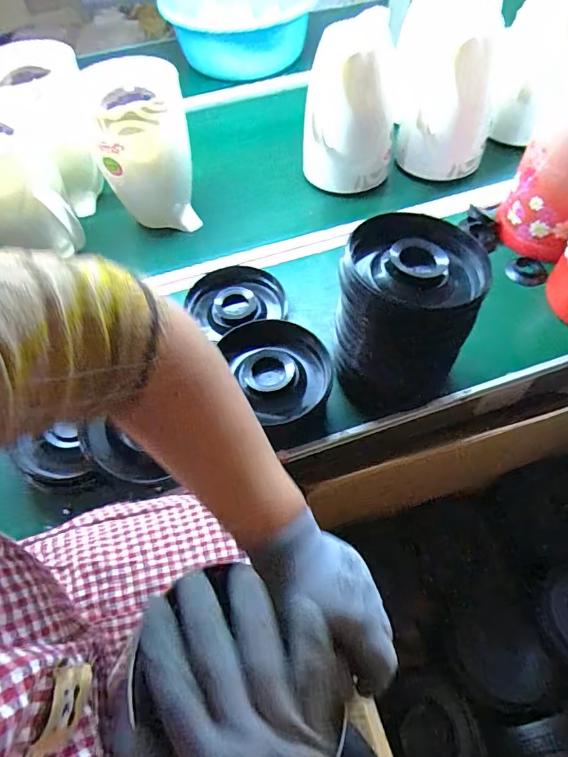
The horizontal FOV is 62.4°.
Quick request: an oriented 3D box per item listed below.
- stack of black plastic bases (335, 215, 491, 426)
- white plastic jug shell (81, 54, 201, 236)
[{"bbox_3d":[0.135,-0.069,0.571,0.165,0.198,0.145,27,62,19],"label":"stack of black plastic bases"},{"bbox_3d":[-0.222,-0.363,0.771,0.136,0.232,0.161,-3,57,1],"label":"white plastic jug shell"}]

